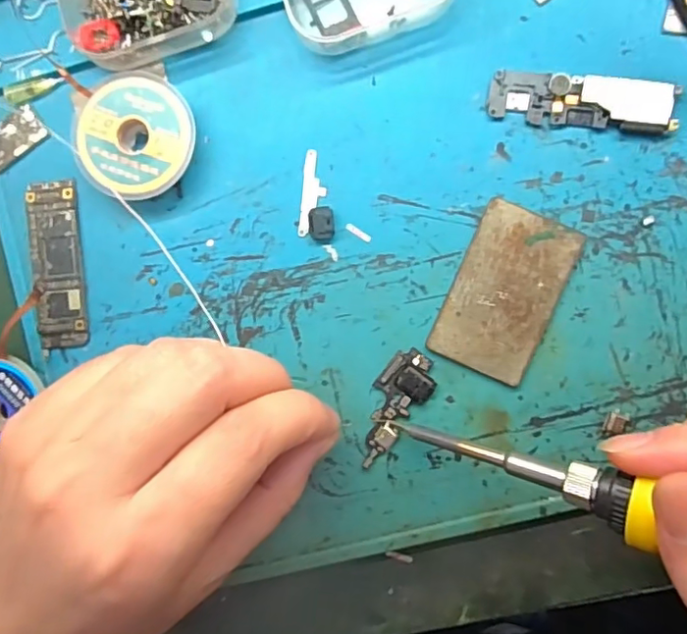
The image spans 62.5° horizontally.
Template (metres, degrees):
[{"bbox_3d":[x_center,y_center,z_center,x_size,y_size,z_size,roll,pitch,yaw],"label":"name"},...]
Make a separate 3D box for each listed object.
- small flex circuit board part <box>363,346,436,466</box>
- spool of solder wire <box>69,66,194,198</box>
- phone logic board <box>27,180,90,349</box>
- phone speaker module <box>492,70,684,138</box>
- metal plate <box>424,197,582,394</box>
[{"bbox_3d":[0.017,0.033,0.211,0.020,0.004,0.044,38,94,3],"label":"small flex circuit board part"},{"bbox_3d":[-0.076,-0.067,0.212,0.043,0.014,0.045,0,91,5],"label":"spool of solder wire"},{"bbox_3d":[-0.111,-0.020,0.220,0.019,0.006,0.064,-4,91,5],"label":"phone logic board"},{"bbox_3d":[0.085,-0.077,0.202,0.063,0.007,0.017,9,92,5],"label":"phone speaker module"},{"bbox_3d":[0.059,-0.009,0.207,0.038,0.004,0.060,23,93,4],"label":"metal plate"}]

